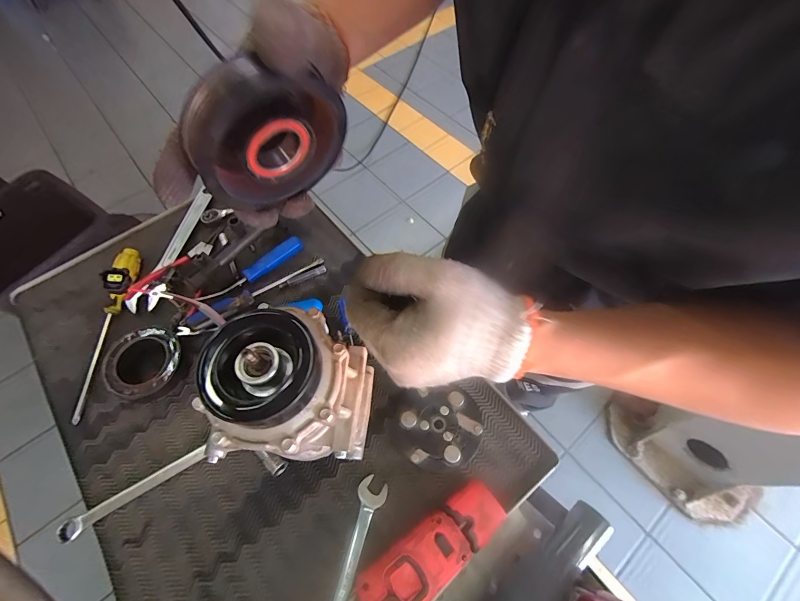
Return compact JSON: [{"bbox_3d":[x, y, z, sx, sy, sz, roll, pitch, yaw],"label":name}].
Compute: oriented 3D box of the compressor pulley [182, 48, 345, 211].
[{"bbox_3d":[-0.095,-0.119,0.260,0.110,0.105,0.030,-34,66,-17],"label":"compressor pulley"}]

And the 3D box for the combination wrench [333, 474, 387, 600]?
[{"bbox_3d":[-0.058,0.290,0.361,0.030,0.012,0.200,15,63,10],"label":"combination wrench"}]

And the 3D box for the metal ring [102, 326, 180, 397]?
[{"bbox_3d":[-0.334,0.080,0.464,0.092,0.034,0.090,-1,62,1],"label":"metal ring"}]

